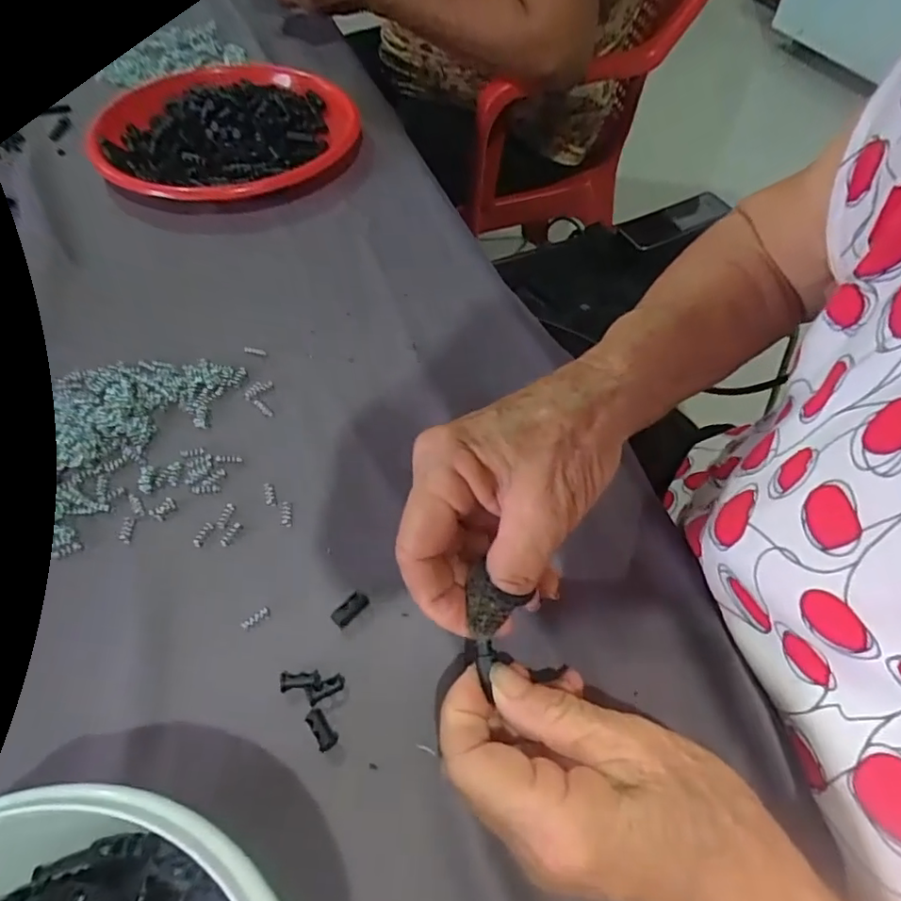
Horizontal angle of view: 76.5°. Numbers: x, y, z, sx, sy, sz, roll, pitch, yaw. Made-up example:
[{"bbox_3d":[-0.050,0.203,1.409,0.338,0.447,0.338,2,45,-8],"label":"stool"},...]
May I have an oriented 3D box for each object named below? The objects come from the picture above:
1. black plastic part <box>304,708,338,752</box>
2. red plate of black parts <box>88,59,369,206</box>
[{"bbox_3d":[-0.056,0.120,0.247,0.008,0.006,0.017,-31,60,-22],"label":"black plastic part"},{"bbox_3d":[-0.195,-0.276,0.506,0.216,0.049,0.195,-16,56,-13],"label":"red plate of black parts"}]

